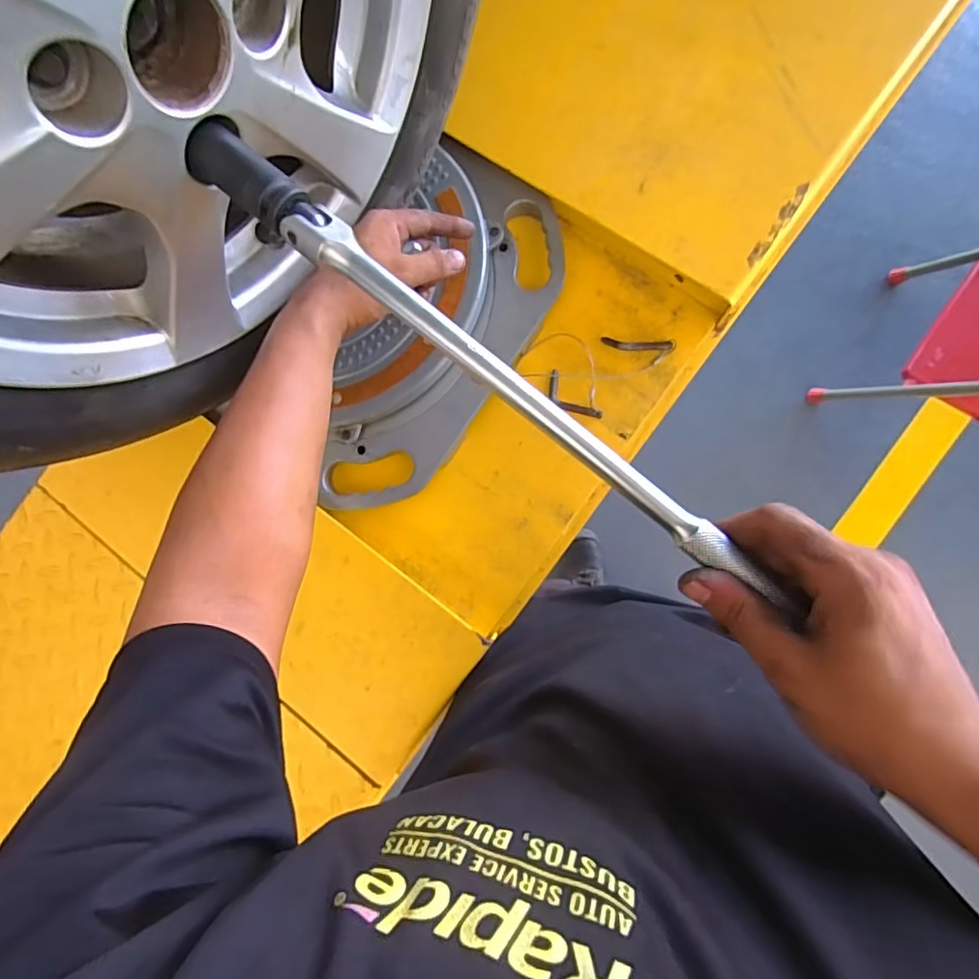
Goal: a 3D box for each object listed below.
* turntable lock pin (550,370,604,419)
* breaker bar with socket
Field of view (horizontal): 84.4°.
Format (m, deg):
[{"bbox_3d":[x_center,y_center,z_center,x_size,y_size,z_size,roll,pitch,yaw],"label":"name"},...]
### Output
[{"bbox_3d":[0.083,-0.093,0.556,0.025,0.007,0.069,-44,81,2],"label":"turntable lock pin"},{"bbox_3d":[-0.005,-0.066,0.275,0.376,0.030,0.031,39,91,3],"label":"breaker bar with socket"}]

